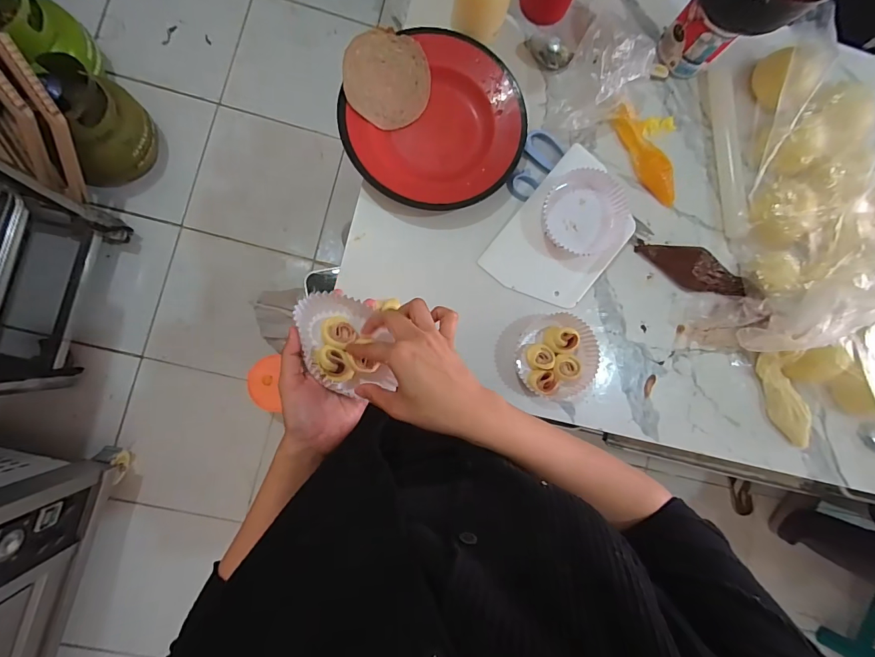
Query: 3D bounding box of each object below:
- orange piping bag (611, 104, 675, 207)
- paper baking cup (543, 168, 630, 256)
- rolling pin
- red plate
[{"bbox_3d":[0.264,-0.217,0.517,0.037,0.031,0.131,-21,89,-8],"label":"orange piping bag"},{"bbox_3d":[0.175,-0.136,0.495,0.098,0.033,0.098,0,86,-7],"label":"paper baking cup"},{"bbox_3d":[0.374,-0.227,0.527,0.024,0.025,0.222,-3,86,-7],"label":"rolling pin"},{"bbox_3d":[0.003,-0.235,0.486,0.191,0.026,0.200,0,86,-7],"label":"red plate"}]

